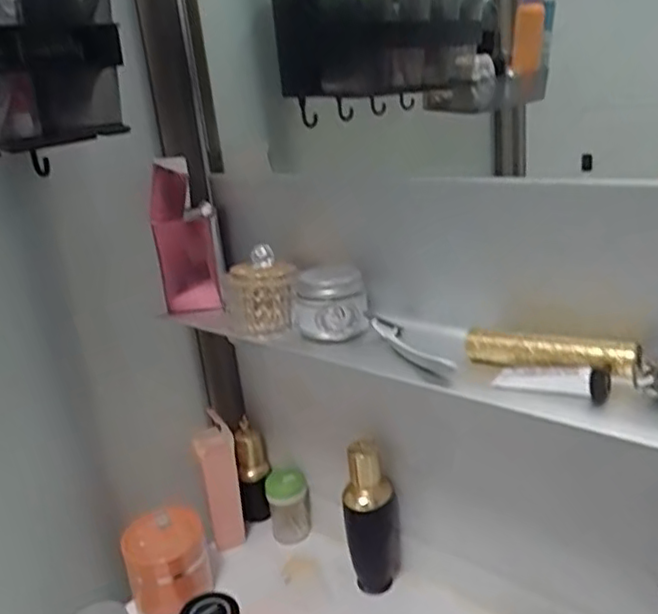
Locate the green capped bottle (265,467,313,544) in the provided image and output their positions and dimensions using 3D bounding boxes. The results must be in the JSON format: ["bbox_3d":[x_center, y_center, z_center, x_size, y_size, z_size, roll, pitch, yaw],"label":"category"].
[{"bbox_3d":[-0.047,0.239,0.763,0.048,0.090,0.039,-8,20,-3],"label":"green capped bottle"}]

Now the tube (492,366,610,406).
[{"bbox_3d":[0.149,0.047,0.427,0.071,0.017,0.024,4,22,26],"label":"tube"}]

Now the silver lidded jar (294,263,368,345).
[{"bbox_3d":[0.001,-0.006,0.559,0.061,0.059,0.053,-8,20,-3],"label":"silver lidded jar"}]

